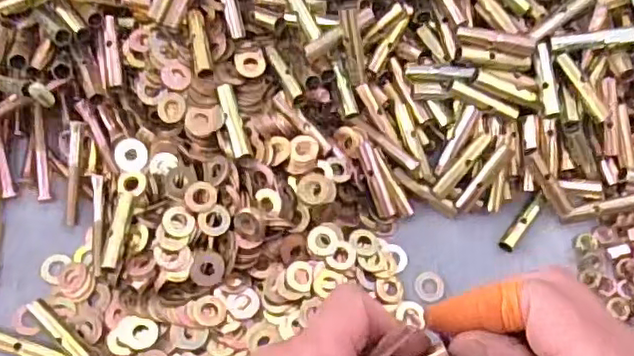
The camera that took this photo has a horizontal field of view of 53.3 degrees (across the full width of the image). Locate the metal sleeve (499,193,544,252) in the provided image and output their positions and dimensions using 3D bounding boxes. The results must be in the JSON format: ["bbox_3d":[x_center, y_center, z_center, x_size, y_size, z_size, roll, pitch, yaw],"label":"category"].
[{"bbox_3d":[0.117,0.025,0.356,0.008,0.007,0.041,38,75,11],"label":"metal sleeve"}]

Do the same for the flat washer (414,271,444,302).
[{"bbox_3d":[0.061,0.059,0.341,0.016,0.004,0.016,-2,72,-2],"label":"flat washer"}]

